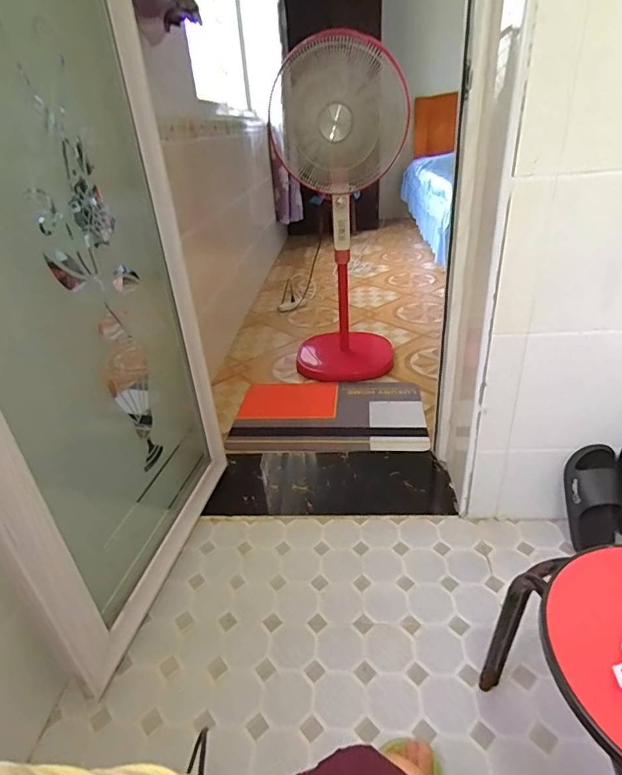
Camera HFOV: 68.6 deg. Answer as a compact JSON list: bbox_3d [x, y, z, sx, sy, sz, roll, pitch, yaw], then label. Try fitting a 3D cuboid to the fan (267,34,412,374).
[{"bbox_3d":[0.130,-0.578,1.674,0.414,1.115,0.333,2,31,12],"label":"fan"}]

